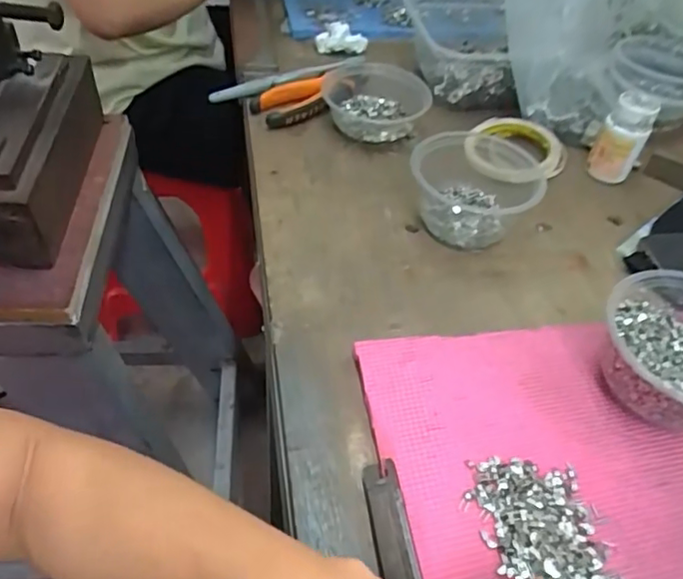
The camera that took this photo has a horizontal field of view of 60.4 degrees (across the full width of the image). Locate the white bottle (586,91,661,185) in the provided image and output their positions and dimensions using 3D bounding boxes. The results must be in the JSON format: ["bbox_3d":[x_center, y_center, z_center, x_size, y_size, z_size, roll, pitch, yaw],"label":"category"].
[{"bbox_3d":[0.284,-0.152,0.597,0.045,0.084,0.041,27,50,17],"label":"white bottle"}]

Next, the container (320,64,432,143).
[{"bbox_3d":[0.037,-0.203,0.644,0.110,0.043,0.103,-1,48,-8],"label":"container"}]

